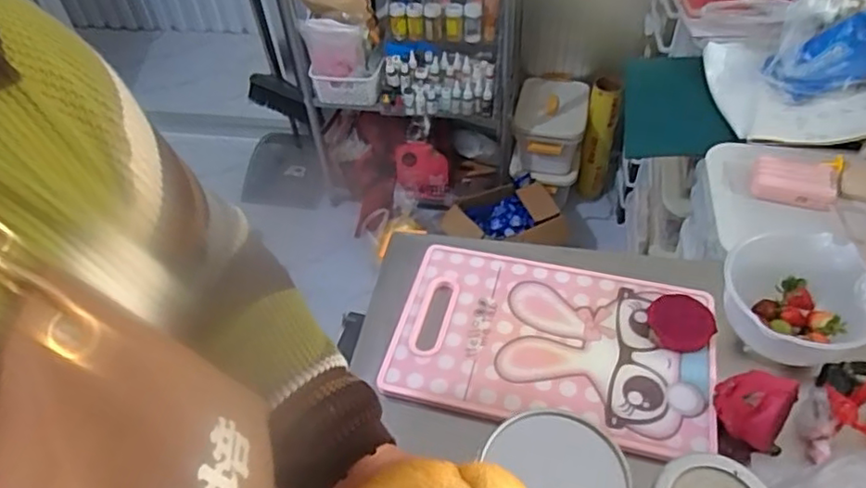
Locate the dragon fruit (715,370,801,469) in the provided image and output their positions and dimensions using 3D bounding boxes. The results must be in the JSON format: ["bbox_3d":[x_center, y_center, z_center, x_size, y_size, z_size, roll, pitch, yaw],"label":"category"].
[{"bbox_3d":[0.318,0.165,0.614,0.066,0.064,0.068,7,49,11],"label":"dragon fruit"}]

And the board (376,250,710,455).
[{"bbox_3d":[0.136,0.112,0.722,0.354,0.009,0.221,10,49,14],"label":"board"}]

